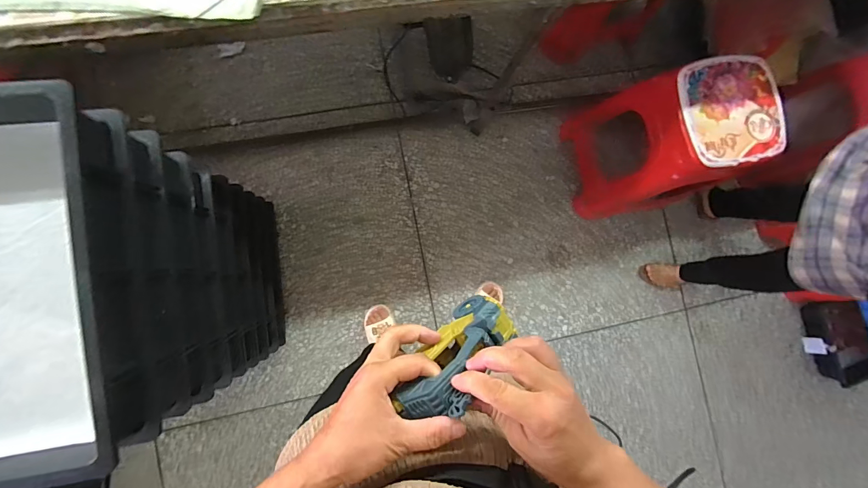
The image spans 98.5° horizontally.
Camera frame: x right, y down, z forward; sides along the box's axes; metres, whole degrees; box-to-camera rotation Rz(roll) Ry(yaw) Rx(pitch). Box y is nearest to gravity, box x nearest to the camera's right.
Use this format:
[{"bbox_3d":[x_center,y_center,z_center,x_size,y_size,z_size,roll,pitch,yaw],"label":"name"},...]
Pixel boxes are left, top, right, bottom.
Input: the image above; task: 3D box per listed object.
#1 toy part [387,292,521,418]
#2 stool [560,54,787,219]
[{"bbox_3d":[0.026,0.107,0.359,0.055,0.063,0.146,46,46,-2],"label":"toy part"},{"bbox_3d":[0.663,-0.297,1.125,0.303,0.508,0.347,-11,88,-8],"label":"stool"}]

